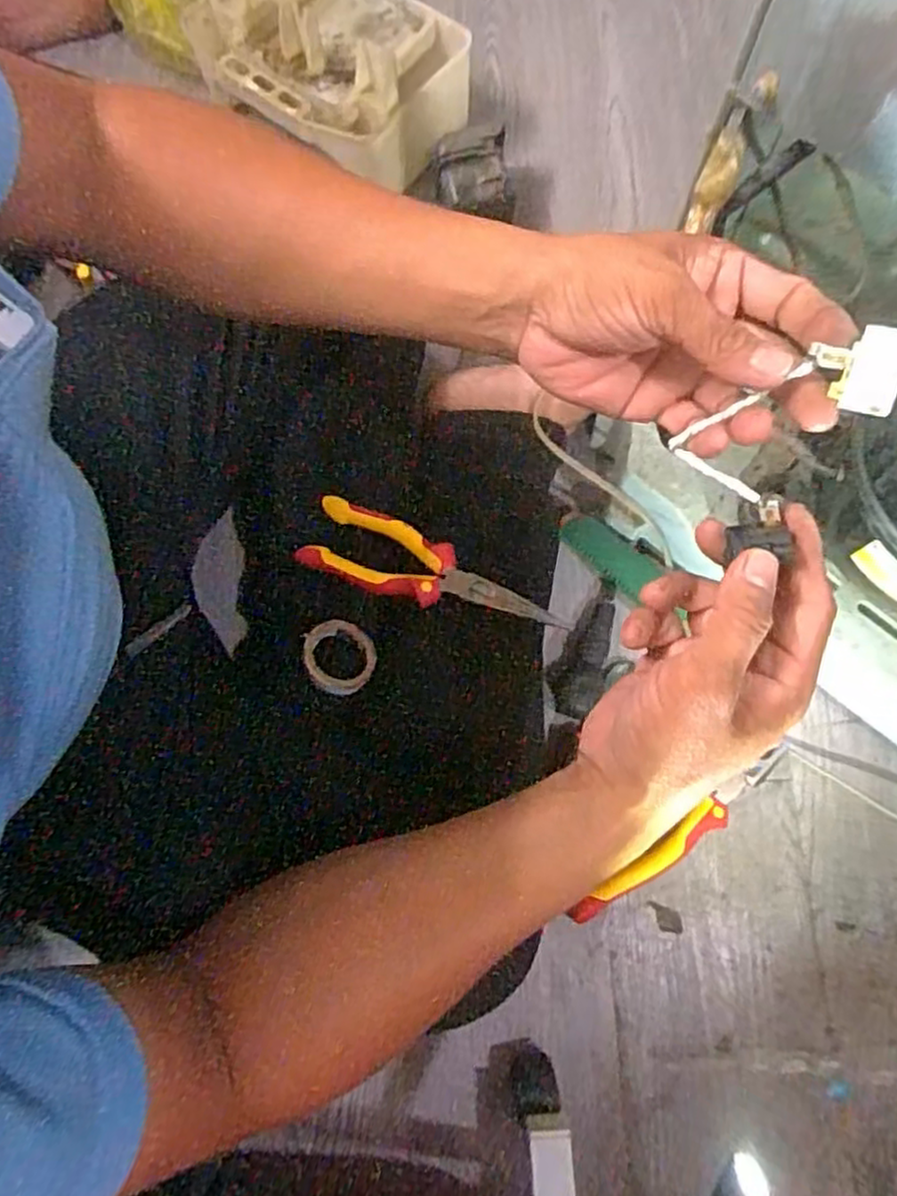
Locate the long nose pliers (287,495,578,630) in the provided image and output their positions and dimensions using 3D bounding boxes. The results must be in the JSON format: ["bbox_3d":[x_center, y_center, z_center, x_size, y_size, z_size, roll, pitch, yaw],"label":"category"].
[{"bbox_3d":[-0.012,-0.016,0.497,0.192,0.019,0.053,23,77,8],"label":"long nose pliers"}]

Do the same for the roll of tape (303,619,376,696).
[{"bbox_3d":[-0.077,0.041,0.498,0.050,0.011,0.053,-1,75,2],"label":"roll of tape"}]

